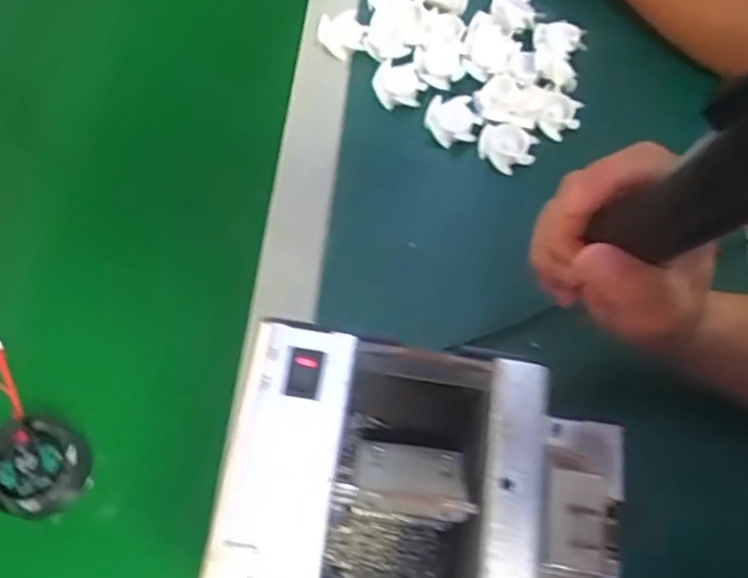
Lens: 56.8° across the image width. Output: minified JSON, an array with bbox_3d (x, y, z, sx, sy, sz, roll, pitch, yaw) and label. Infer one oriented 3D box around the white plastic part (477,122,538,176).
[{"bbox_3d":[0.099,-0.106,0.516,0.042,0.014,0.032,19,65,7],"label":"white plastic part"}]

